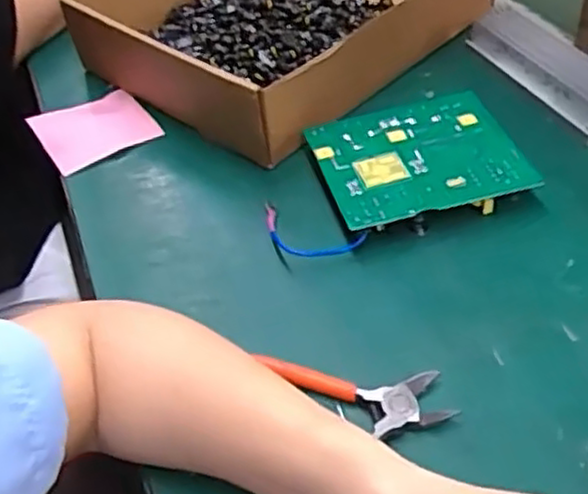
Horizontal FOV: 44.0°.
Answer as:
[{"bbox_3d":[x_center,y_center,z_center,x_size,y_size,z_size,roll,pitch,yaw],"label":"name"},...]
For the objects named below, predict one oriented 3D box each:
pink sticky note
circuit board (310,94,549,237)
[{"bbox_3d":[-0.158,-0.093,0.580,0.083,0.017,0.075,-29,48,-20],"label":"pink sticky note"},{"bbox_3d":[0.085,-0.055,0.502,0.129,0.030,0.107,-14,45,-7],"label":"circuit board"}]

